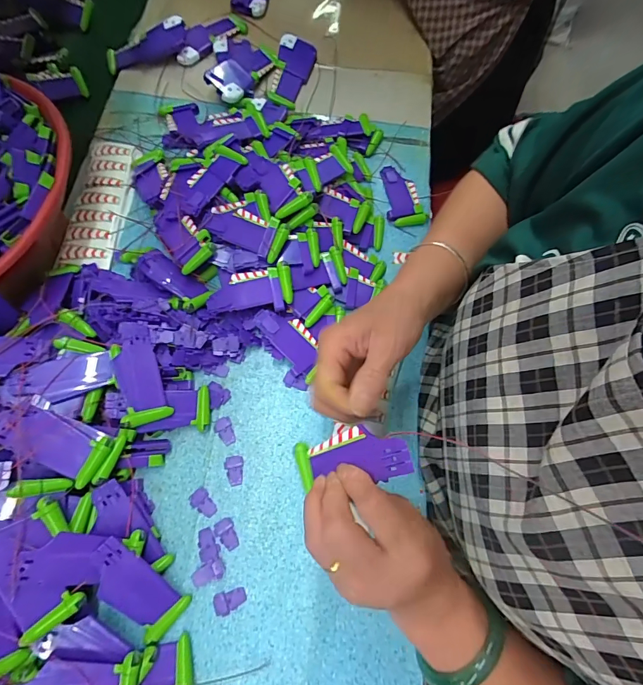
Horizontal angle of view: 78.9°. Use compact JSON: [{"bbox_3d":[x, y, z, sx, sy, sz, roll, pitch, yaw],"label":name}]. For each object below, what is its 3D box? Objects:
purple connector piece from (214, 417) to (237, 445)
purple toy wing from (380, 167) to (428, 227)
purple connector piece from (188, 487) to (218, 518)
[{"bbox_3d":[-0.095,0.087,0.382,0.016,0.004,0.027,-21,72,-10],"label":"purple connector piece"},{"bbox_3d":[0.100,-0.187,0.492,0.046,0.009,0.089,-7,70,-5],"label":"purple toy wing"},{"bbox_3d":[-0.110,0.149,0.360,0.017,0.004,0.027,-35,75,-14],"label":"purple connector piece"}]

